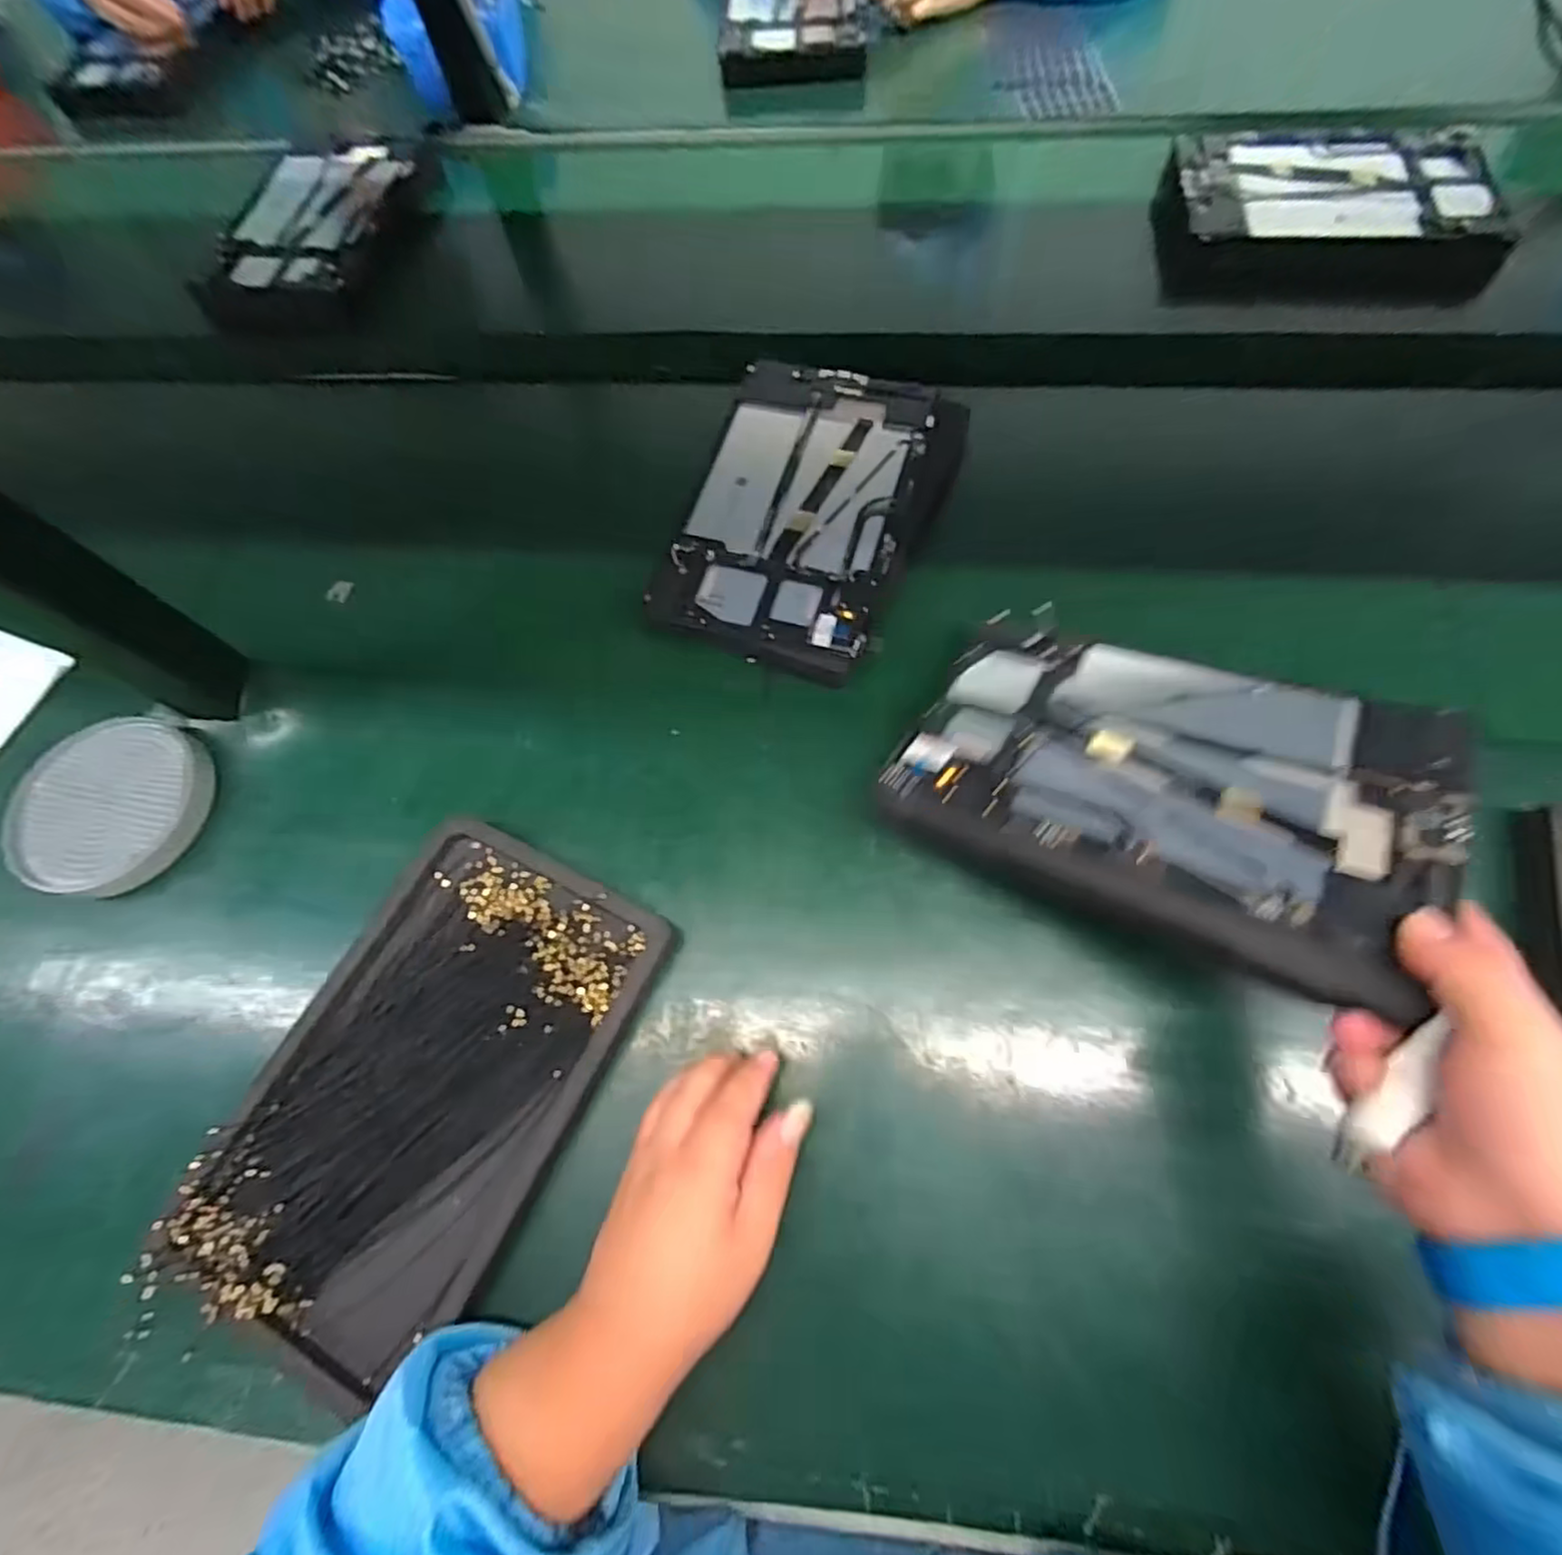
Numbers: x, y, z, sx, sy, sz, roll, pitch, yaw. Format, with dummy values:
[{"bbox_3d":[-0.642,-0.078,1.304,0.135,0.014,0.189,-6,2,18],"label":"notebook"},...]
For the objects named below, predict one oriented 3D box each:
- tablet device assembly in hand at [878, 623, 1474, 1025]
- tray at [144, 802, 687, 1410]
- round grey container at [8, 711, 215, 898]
[{"bbox_3d":[0.188,-0.002,0.348,0.235,0.021,0.162,21,60,27],"label":"tablet device assembly in hand"},{"bbox_3d":[-0.180,0.155,0.353,0.156,0.026,0.244,24,73,10],"label":"tray"},{"bbox_3d":[-0.422,0.015,0.427,0.116,0.024,0.111,0,70,1],"label":"round grey container"}]

